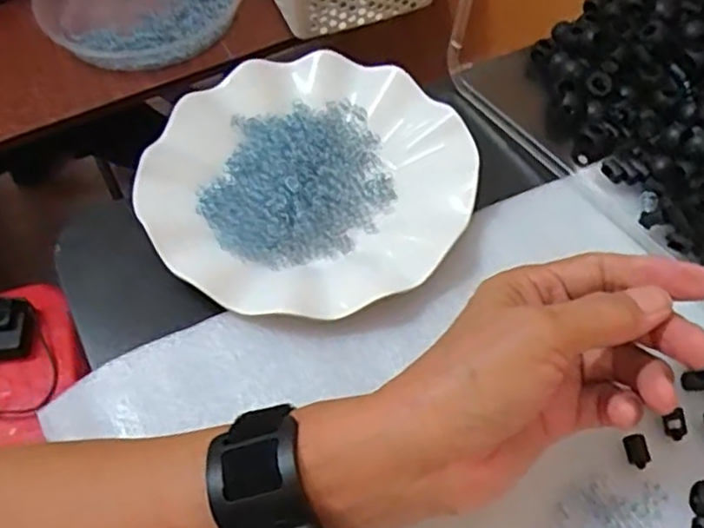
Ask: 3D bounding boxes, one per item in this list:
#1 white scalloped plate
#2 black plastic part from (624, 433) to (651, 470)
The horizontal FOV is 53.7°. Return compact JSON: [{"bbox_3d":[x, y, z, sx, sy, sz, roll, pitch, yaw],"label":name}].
[{"bbox_3d":[-0.025,-0.050,0.404,0.179,0.020,0.182,0,59,0],"label":"white scalloped plate"},{"bbox_3d":[0.132,0.087,0.321,0.010,0.006,0.015,-10,60,-4],"label":"black plastic part"}]

